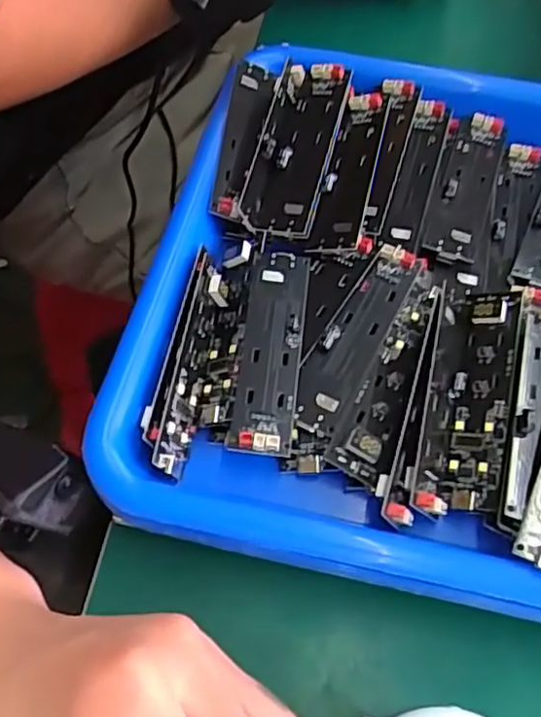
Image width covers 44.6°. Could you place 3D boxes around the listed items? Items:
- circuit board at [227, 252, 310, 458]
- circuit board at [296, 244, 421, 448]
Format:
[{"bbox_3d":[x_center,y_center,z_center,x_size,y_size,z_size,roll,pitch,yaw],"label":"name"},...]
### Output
[{"bbox_3d":[0.000,-0.005,0.267,0.024,0.008,0.091,7,61,0],"label":"circuit board"},{"bbox_3d":[0.035,-0.010,0.274,0.023,0.009,0.091,26,63,10],"label":"circuit board"}]

